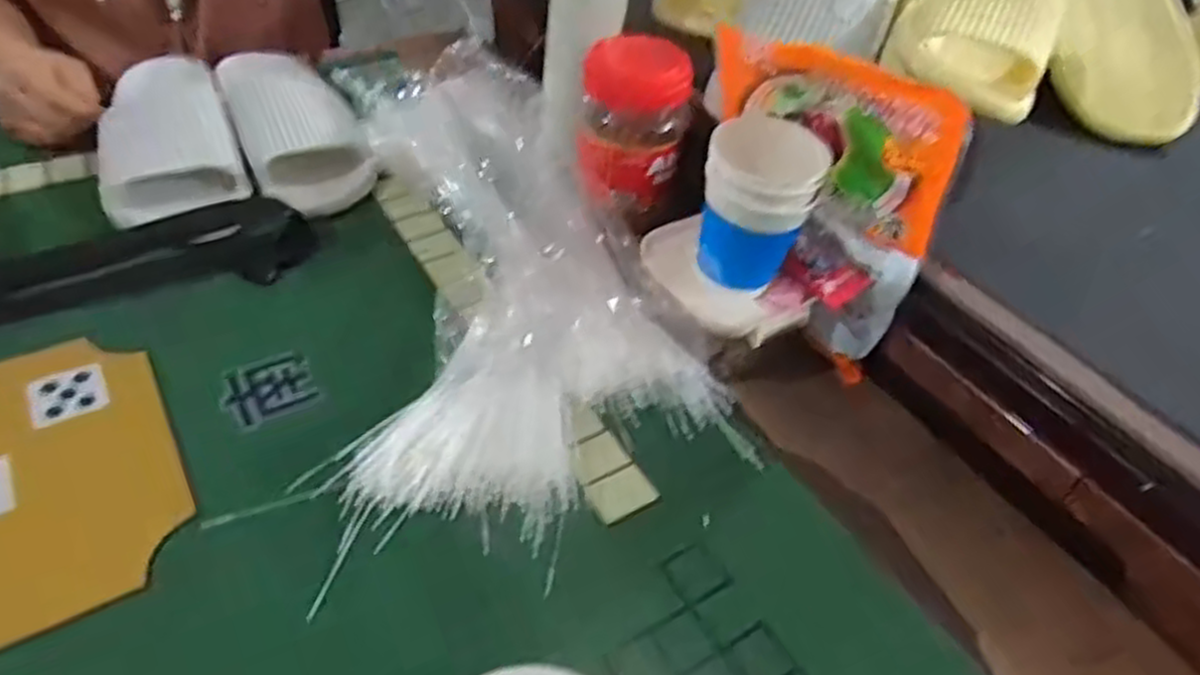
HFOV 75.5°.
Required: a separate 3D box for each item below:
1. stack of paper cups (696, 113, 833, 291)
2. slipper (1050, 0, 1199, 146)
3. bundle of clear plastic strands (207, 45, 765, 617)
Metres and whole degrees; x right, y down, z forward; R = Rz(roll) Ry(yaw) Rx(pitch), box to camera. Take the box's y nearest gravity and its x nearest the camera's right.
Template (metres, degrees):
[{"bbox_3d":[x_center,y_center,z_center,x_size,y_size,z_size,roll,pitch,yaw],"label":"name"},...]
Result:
[{"bbox_3d":[0.101,-0.090,0.496,0.070,0.094,0.083,12,46,7],"label":"stack of paper cups"},{"bbox_3d":[0.423,-0.268,0.650,0.096,0.065,0.248,3,66,-1],"label":"slipper"},{"bbox_3d":[-0.115,-0.061,0.577,0.269,0.055,0.460,-16,49,-19],"label":"bundle of clear plastic strands"}]

